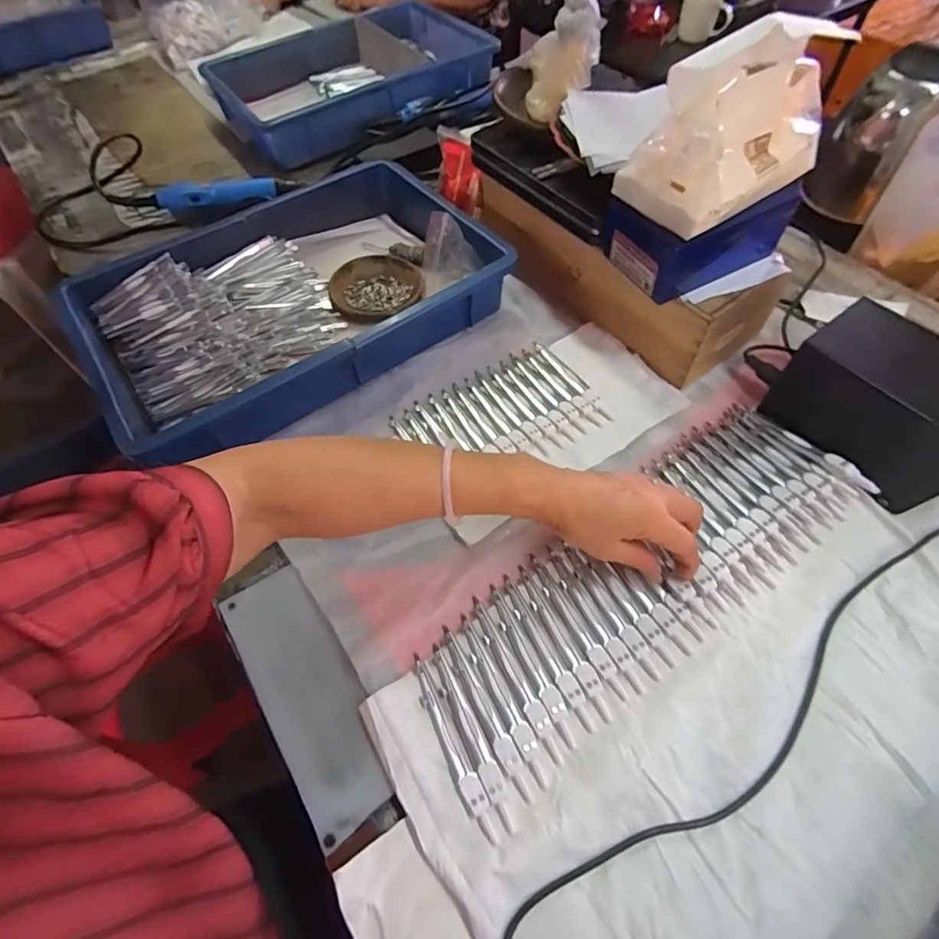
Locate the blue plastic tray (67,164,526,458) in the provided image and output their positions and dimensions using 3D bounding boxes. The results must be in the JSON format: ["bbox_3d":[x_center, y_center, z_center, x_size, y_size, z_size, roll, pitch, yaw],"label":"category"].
[{"bbox_3d":[-0.196,-0.204,0.575,0.436,0.074,0.301,-32,62,-15],"label":"blue plastic tray"}]

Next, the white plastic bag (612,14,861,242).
[{"bbox_3d":[0.214,-0.283,0.399,0.163,0.107,0.092,-34,62,-16],"label":"white plastic bag"}]

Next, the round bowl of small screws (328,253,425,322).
[{"bbox_3d":[-0.115,-0.229,0.616,0.109,0.015,0.108,-12,58,-4],"label":"round bowl of small screws"}]

